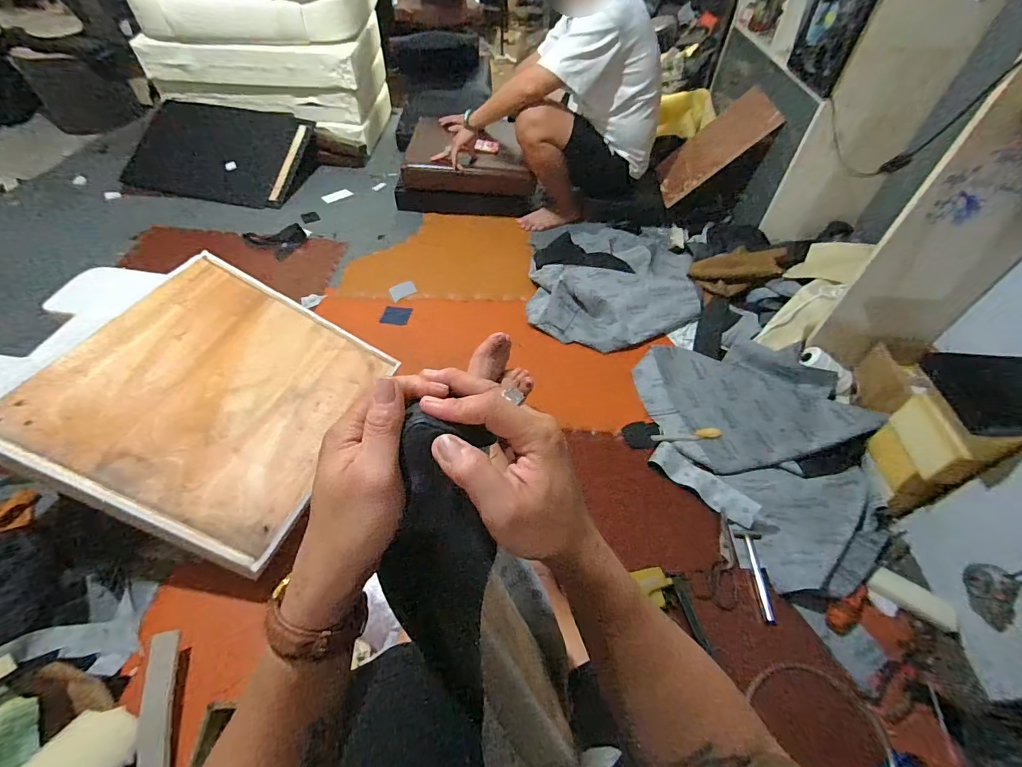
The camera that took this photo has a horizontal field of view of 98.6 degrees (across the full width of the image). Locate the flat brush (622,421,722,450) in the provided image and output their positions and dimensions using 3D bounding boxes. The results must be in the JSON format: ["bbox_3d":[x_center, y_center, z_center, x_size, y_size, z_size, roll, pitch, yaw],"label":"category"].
[{"bbox_3d":[0.392,0.115,1.083,0.230,0.027,0.076,-6,53,-8],"label":"flat brush"}]

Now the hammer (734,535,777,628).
[{"bbox_3d":[0.502,0.385,0.880,0.041,0.019,0.171,0,52,-3],"label":"hammer"}]

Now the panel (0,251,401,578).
[{"bbox_3d":[-0.595,0.006,0.891,0.546,0.038,0.540,31,50,-10],"label":"panel"}]

